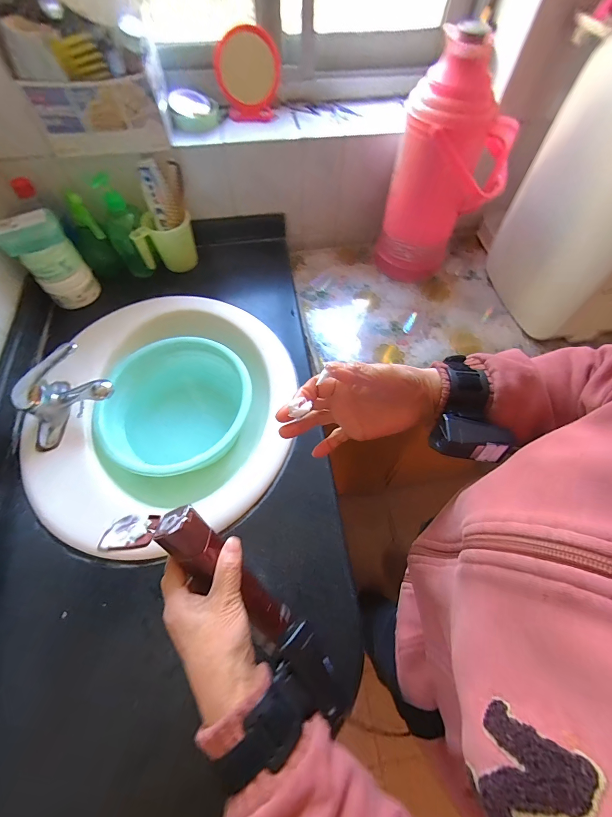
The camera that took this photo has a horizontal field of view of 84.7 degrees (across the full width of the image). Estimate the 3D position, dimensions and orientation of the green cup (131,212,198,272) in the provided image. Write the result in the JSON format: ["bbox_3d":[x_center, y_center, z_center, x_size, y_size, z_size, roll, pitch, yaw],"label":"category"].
[{"bbox_3d":[-0.282,-0.339,0.688,0.099,0.097,0.078,-4,63,-3],"label":"green cup"}]

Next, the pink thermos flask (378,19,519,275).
[{"bbox_3d":[0.268,-0.432,0.638,0.176,0.360,0.159,30,66,13],"label":"pink thermos flask"}]

